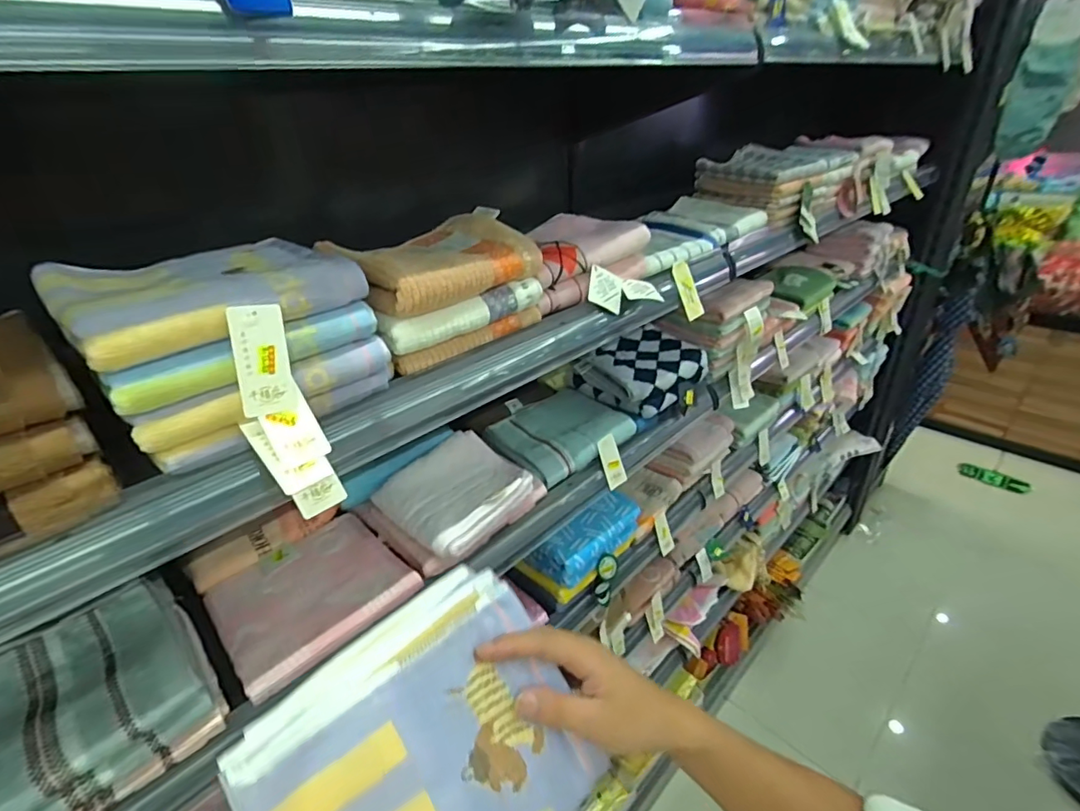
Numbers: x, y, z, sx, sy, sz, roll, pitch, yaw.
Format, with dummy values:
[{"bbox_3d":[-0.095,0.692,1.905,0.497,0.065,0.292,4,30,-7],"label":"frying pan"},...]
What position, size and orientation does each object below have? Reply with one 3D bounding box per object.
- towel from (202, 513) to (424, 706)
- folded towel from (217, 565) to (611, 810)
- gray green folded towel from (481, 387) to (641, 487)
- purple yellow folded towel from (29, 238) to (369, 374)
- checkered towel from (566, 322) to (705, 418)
[{"bbox_3d":[-0.254,0.201,0.566,0.179,0.019,0.181,-28,37,-35],"label":"towel"},{"bbox_3d":[-0.065,0.219,0.316,0.180,0.168,0.033,-29,-3,-36],"label":"folded towel"},{"bbox_3d":[0.027,0.038,0.787,0.193,0.032,0.158,-24,35,-30],"label":"gray green folded towel"},{"bbox_3d":[-0.263,-0.093,0.408,0.156,0.039,0.190,21,38,37],"label":"purple yellow folded towel"},{"bbox_3d":[0.180,-0.066,0.862,0.205,0.076,0.142,-25,35,-32],"label":"checkered towel"}]

